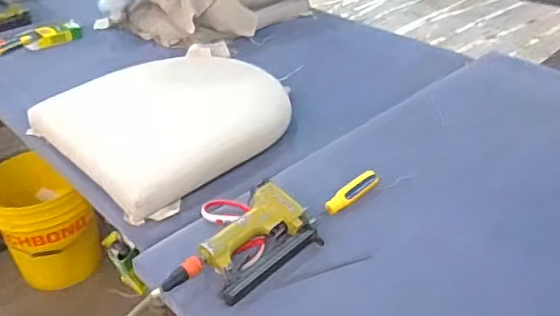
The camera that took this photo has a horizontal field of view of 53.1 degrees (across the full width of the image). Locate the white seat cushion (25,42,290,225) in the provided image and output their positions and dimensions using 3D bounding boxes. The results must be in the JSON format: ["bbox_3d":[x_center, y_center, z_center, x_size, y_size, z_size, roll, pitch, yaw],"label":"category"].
[{"bbox_3d":[-0.202,-0.108,1.144,0.470,0.085,0.422,-27,41,-32],"label":"white seat cushion"}]

